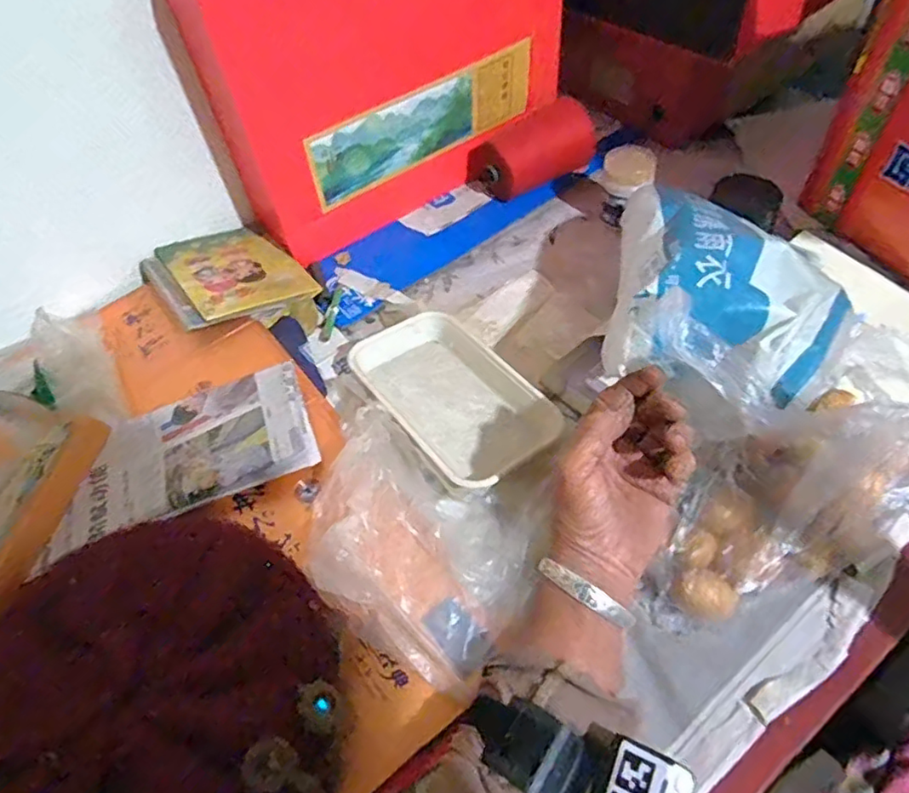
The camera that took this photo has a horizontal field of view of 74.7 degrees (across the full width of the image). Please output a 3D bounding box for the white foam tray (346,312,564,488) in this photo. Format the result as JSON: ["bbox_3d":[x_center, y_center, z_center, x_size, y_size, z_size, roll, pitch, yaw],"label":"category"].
[{"bbox_3d":[-0.004,-0.007,0.480,0.104,0.025,0.176,-34,58,-19],"label":"white foam tray"}]

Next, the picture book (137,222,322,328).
[{"bbox_3d":[-0.224,-0.125,0.580,0.125,0.022,0.149,-34,58,-19],"label":"picture book"}]

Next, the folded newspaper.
[{"bbox_3d":[-0.204,0.047,0.446,0.193,0.016,0.104,-23,50,-2],"label":"folded newspaper"}]

